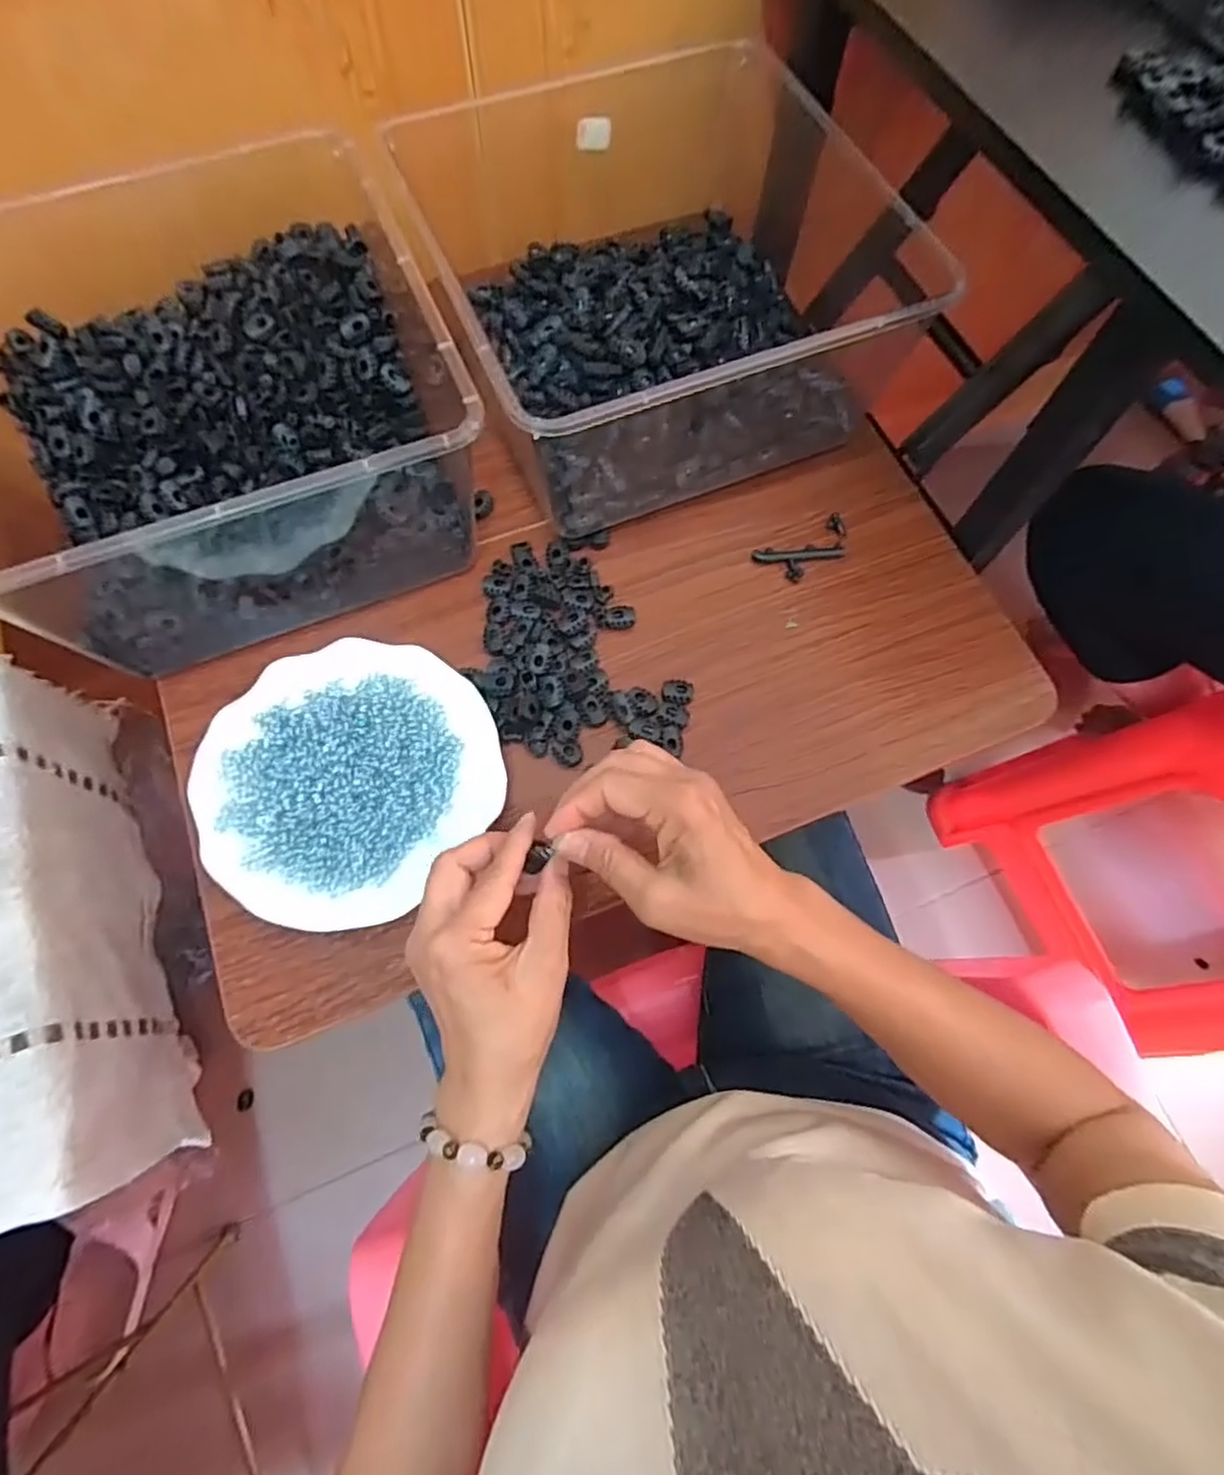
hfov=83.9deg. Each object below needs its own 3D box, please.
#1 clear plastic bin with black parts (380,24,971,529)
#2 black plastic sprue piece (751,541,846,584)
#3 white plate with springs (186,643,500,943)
[{"bbox_3d":[0.041,-0.349,0.525,0.296,0.120,0.313,-22,72,-9],"label":"clear plastic bin with black parts"},{"bbox_3d":[0.142,-0.132,0.515,0.069,0.004,0.029,-4,70,-3],"label":"black plastic sprue piece"},{"bbox_3d":[-0.168,0.023,0.434,0.171,0.015,0.183,1,70,-2],"label":"white plate with springs"}]

